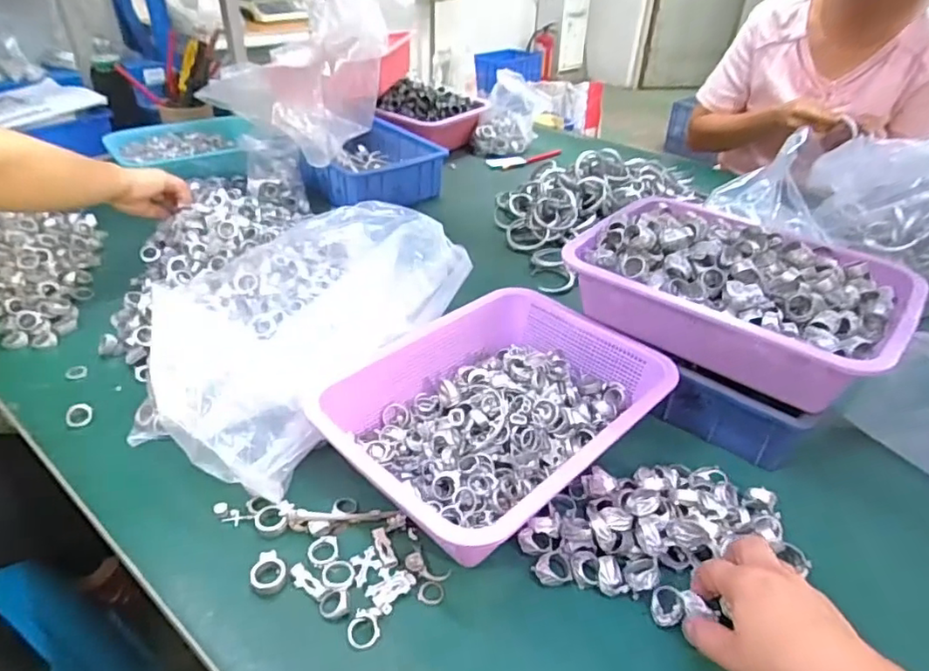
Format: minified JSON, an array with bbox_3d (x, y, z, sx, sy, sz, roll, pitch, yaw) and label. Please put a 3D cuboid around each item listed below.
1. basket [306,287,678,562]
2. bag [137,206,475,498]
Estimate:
[{"bbox_3d":[0.029,0.070,0.552,0.302,0.071,0.226,-27,45,-35],"label":"basket"},{"bbox_3d":[-0.178,-0.019,0.614,0.233,0.113,0.354,20,39,22],"label":"bag"}]

